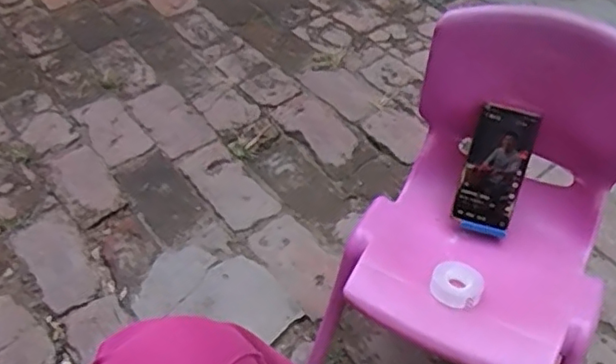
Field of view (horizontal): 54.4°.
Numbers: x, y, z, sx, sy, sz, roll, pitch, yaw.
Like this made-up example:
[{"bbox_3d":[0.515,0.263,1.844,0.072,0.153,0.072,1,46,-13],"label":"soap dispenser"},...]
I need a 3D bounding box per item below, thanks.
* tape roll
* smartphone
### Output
[{"bbox_3d":[0.180,0.124,0.723,0.060,0.028,0.050,28,55,25],"label":"tape roll"},{"bbox_3d":[0.242,-0.019,0.772,0.072,0.154,0.012,18,9,13],"label":"smartphone"}]

